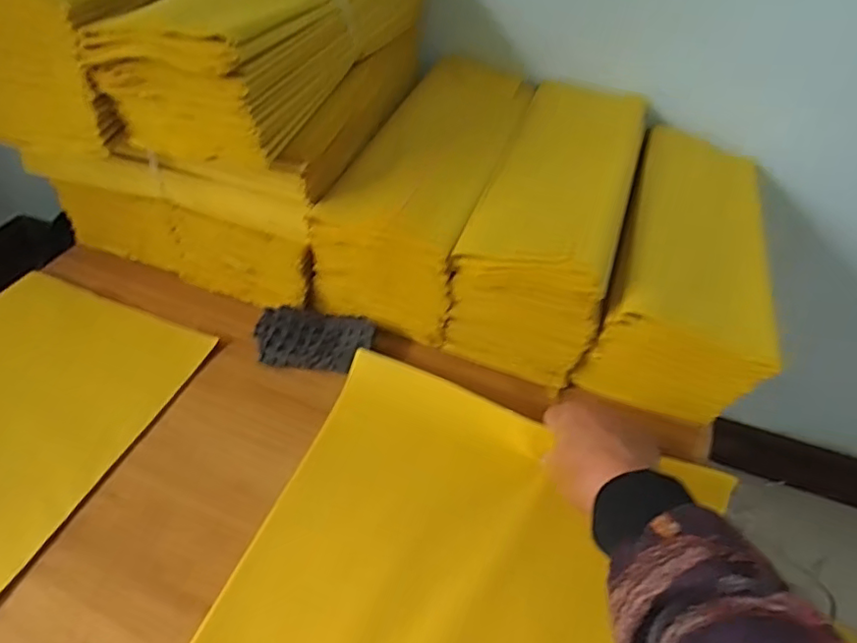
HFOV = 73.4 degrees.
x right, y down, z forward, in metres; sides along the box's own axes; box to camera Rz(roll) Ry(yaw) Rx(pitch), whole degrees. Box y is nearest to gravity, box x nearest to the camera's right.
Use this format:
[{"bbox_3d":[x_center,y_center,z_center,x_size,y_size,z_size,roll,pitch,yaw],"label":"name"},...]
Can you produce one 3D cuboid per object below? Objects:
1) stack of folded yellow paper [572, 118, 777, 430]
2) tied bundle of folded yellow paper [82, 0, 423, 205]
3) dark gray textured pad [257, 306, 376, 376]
[{"bbox_3d":[0.258,-0.068,0.573,0.130,0.106,0.323,18,49,13],"label":"stack of folded yellow paper"},{"bbox_3d":[-0.123,-0.266,0.537,0.165,0.131,0.319,17,48,12],"label":"tied bundle of folded yellow paper"},{"bbox_3d":[-0.107,0.016,0.535,0.104,0.013,0.058,8,65,-3],"label":"dark gray textured pad"}]

